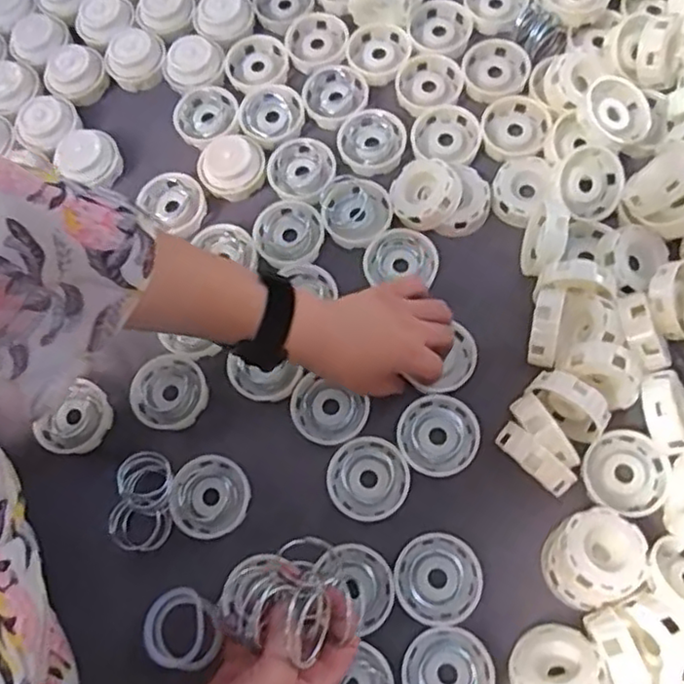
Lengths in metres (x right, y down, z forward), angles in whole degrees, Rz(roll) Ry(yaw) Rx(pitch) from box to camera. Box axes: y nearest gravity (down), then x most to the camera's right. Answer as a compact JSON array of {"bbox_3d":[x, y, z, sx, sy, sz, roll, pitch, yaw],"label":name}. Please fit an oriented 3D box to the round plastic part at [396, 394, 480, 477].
[{"bbox_3d":[0.075,0.073,0.509,0.062,0.015,0.062,0,73,1],"label":"round plastic part"}]

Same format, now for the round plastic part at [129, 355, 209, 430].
[{"bbox_3d":[-0.145,0.042,0.547,0.062,0.011,0.059,0,73,1],"label":"round plastic part"}]

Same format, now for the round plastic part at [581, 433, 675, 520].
[{"bbox_3d":[0.213,0.100,0.490,0.061,0.021,0.061,0,73,1],"label":"round plastic part"}]

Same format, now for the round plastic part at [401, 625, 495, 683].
[{"bbox_3d":[0.075,0.236,0.460,0.063,0.012,0.061,0,73,1],"label":"round plastic part"}]

